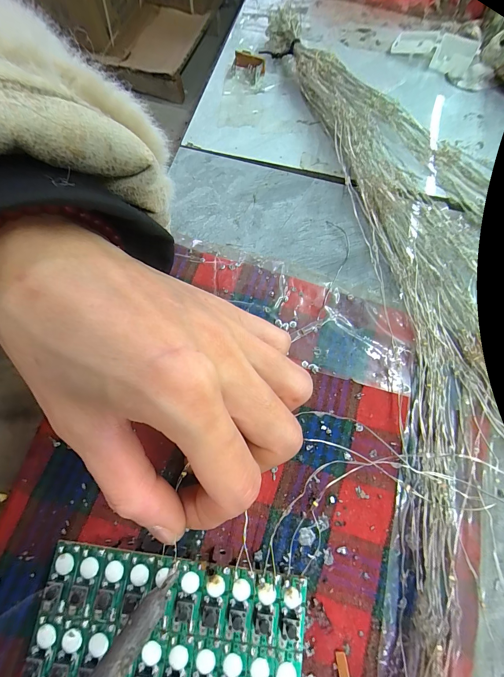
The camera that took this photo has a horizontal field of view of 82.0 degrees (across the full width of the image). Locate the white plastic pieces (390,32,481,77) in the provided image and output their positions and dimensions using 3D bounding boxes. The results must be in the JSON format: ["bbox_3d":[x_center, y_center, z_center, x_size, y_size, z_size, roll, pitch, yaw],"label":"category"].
[{"bbox_3d":[0.124,-0.197,0.198,0.052,0.017,0.004,26,44,6],"label":"white plastic pieces"}]

